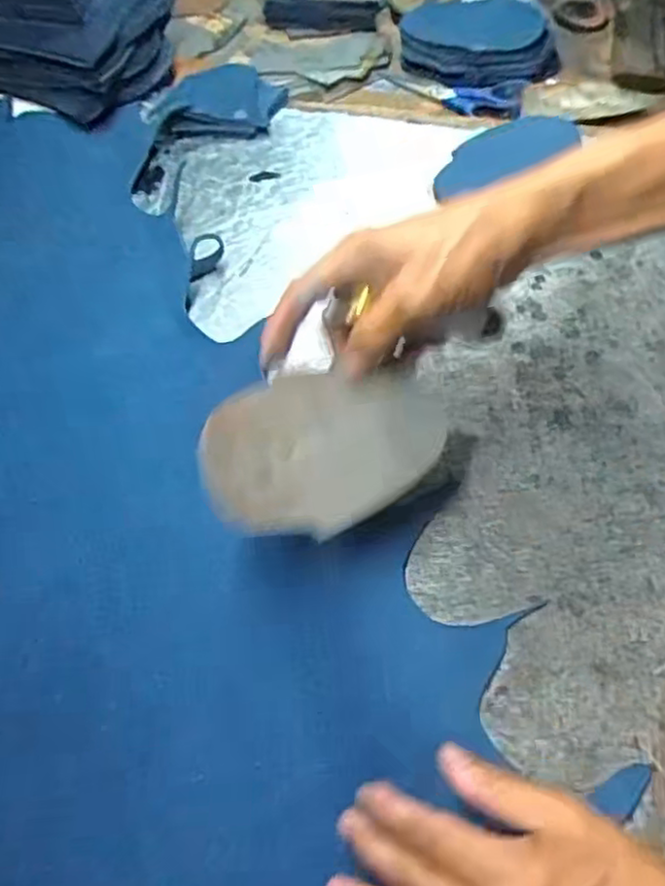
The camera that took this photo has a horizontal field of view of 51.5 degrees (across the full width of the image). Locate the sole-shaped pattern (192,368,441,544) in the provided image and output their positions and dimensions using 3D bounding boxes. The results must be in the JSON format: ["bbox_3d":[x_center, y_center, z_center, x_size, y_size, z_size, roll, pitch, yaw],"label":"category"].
[{"bbox_3d":[-0.002,0.005,0.388,0.136,0.008,0.084,-9,88,-8],"label":"sole-shaped pattern"}]

